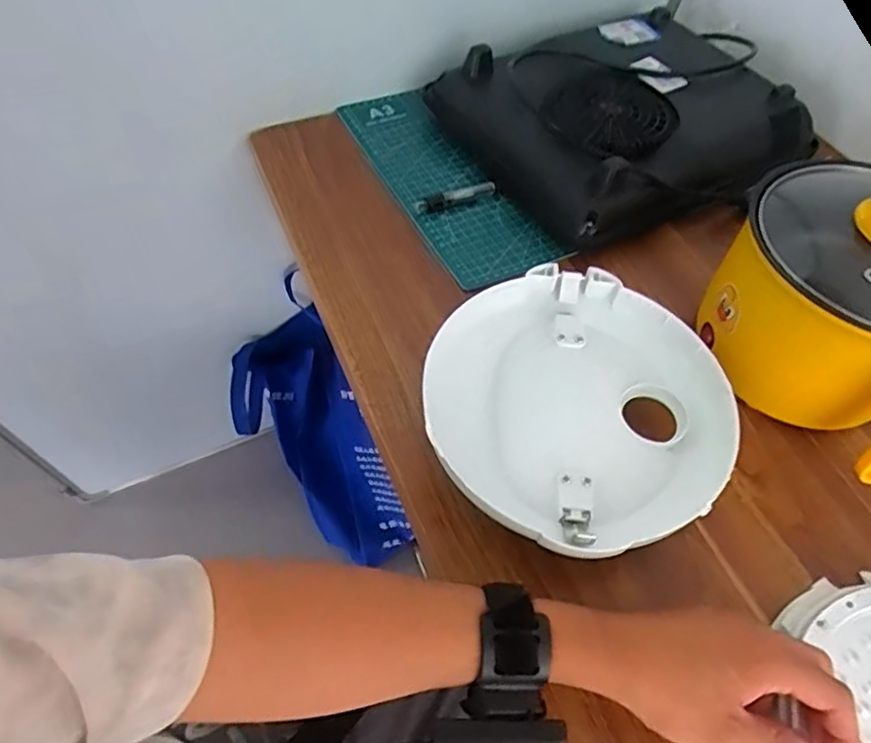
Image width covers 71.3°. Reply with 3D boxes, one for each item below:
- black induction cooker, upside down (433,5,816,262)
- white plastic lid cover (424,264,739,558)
[{"bbox_3d":[0.209,-0.275,0.649,0.346,0.077,0.266,-22,59,-19],"label":"black induction cooker, upside down"},{"bbox_3d":[0.094,0.030,0.433,0.207,0.055,0.206,40,61,22],"label":"white plastic lid cover"}]

